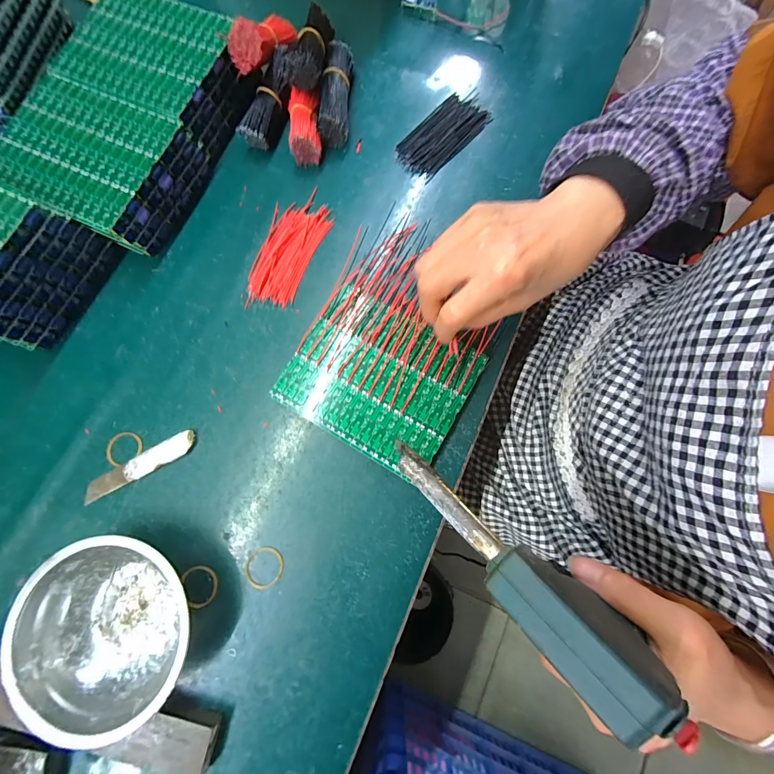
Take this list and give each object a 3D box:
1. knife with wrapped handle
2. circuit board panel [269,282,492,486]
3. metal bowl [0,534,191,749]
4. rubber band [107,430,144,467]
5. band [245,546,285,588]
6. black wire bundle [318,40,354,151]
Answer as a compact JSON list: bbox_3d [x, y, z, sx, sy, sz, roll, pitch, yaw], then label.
[{"bbox_3d":[-0.215,0.068,0.302,0.103,0.006,0.019,-28,79,-5],"label":"knife with wrapped handle"},{"bbox_3d":[-0.007,-0.010,0.304,0.146,0.010,0.124,30,81,5],"label":"circuit board panel"},{"bbox_3d":[-0.203,0.177,0.260,0.119,0.042,0.124,-5,78,0],"label":"metal bowl"},{"bbox_3d":[-0.233,0.053,0.307,0.031,0.004,0.028,-34,81,-6],"label":"rubber band"},{"bbox_3d":[-0.101,0.148,0.283,0.030,0.004,0.034,44,82,9],"label":"band"},{"bbox_3d":[-0.052,-0.307,0.362,0.029,0.029,0.102,3,78,2],"label":"black wire bundle"}]

